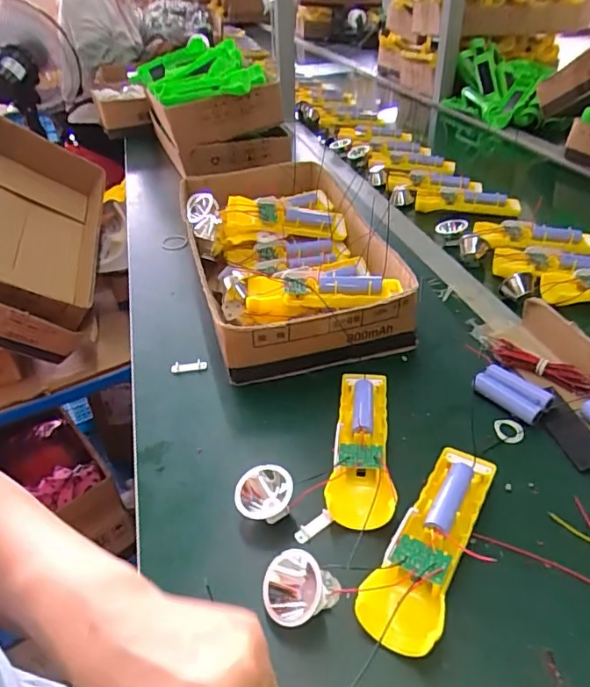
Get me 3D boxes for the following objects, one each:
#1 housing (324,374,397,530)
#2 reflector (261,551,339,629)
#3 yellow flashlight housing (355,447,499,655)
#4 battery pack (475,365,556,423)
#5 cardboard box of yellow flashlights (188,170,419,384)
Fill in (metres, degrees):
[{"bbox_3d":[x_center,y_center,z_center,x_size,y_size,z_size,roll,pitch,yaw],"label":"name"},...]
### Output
[{"bbox_3d":[0.060,0.081,0.445,0.049,0.032,0.160,2,37,10],"label":"housing"},{"bbox_3d":[0.005,0.163,0.340,0.047,0.040,0.038,-7,37,-1],"label":"reflector"},{"bbox_3d":[0.098,0.137,0.370,0.048,0.034,0.161,15,42,26],"label":"yellow flashlight housing"},{"bbox_3d":[0.202,0.045,0.484,0.036,0.017,0.064,-33,45,-32],"label":"battery pack"},{"bbox_3d":[-0.015,-0.119,0.668,0.219,0.087,0.410,-12,37,-9],"label":"cardboard box of yellow flashlights"}]

